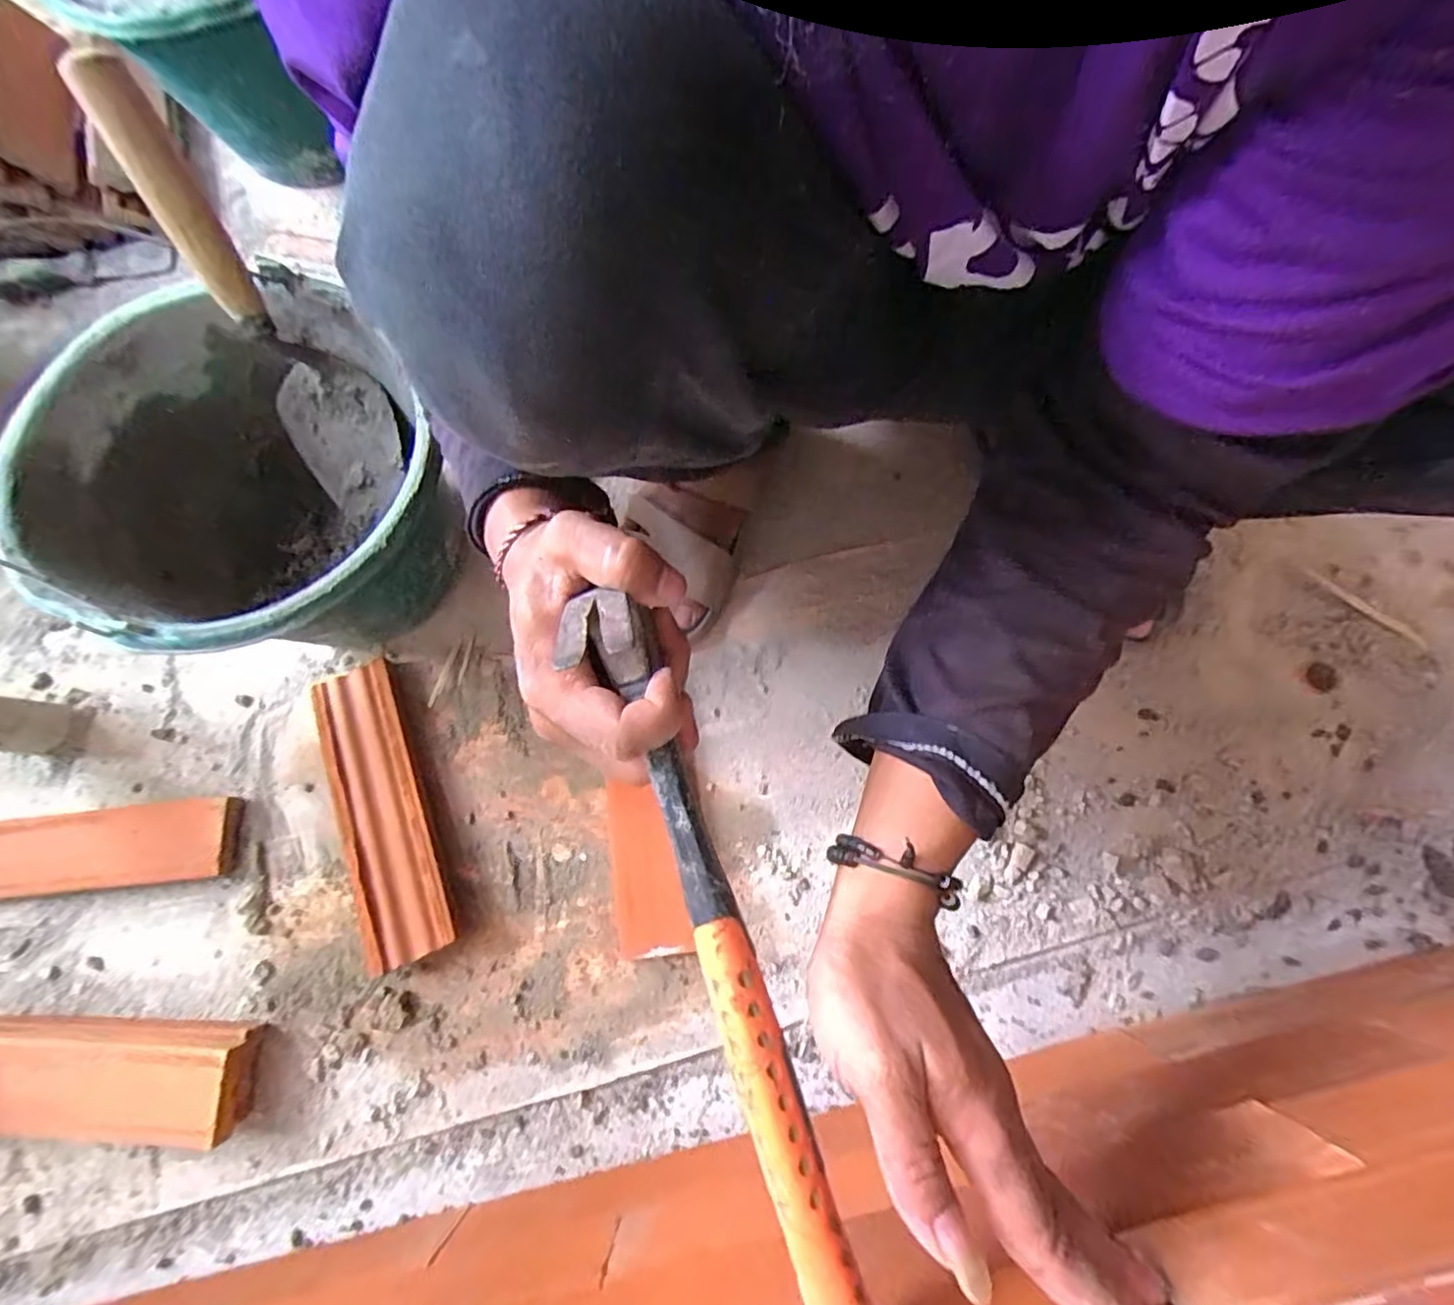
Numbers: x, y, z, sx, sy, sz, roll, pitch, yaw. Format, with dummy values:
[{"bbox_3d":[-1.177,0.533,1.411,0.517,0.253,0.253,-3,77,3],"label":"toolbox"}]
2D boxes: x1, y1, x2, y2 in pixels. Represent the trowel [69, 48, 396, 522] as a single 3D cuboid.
[{"bbox_3d":[-0.320,-0.230,0.427,0.073,0.268,0.059,-28,46,-7],"label":"trowel"}]

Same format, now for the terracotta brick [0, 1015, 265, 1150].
[{"bbox_3d":[-0.436,0.290,0.420,0.222,0.043,0.071,3,75,1],"label":"terracotta brick"}]

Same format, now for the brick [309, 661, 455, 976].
[{"bbox_3d":[-0.262,0.117,0.476,0.064,0.030,0.226,-21,76,-5],"label":"brick"}]

